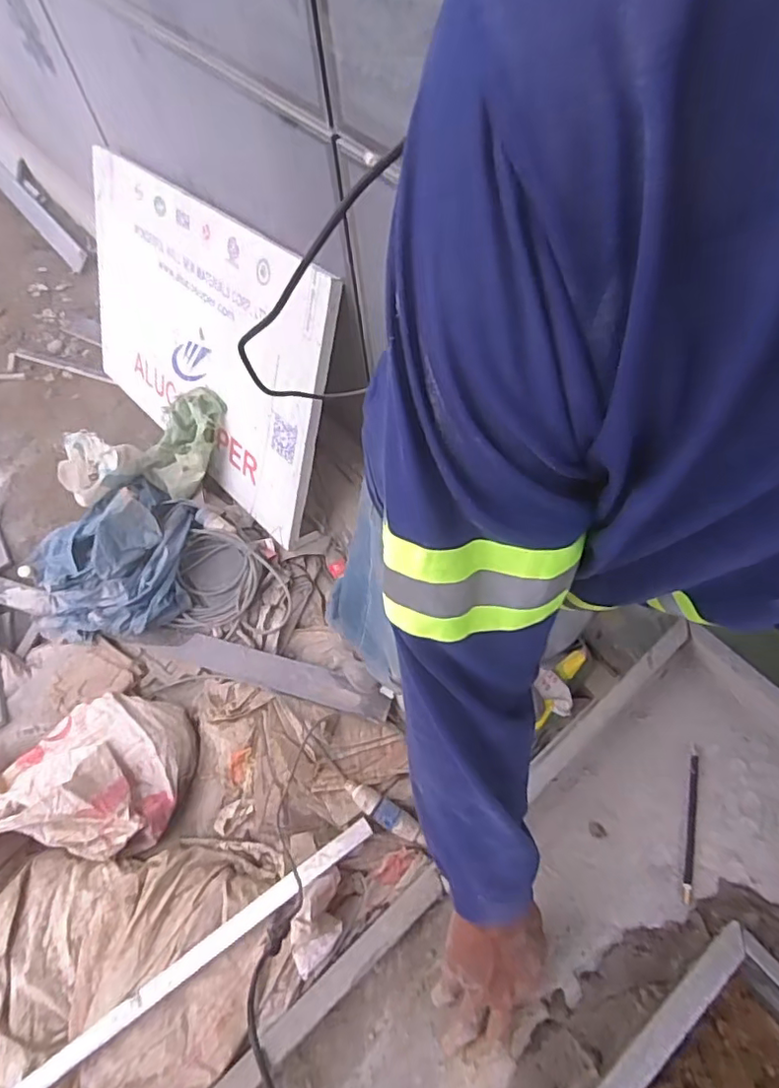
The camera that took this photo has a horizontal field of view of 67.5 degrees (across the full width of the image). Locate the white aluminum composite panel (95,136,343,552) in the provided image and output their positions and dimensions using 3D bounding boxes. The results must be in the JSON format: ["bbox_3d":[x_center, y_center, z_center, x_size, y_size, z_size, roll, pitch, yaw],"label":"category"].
[{"bbox_3d":[-0.596,-0.606,1.688,0.040,0.732,1.189,-23,52,-41],"label":"white aluminum composite panel"}]

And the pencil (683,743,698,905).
[{"bbox_3d":[0.310,0.284,0.597,0.011,0.008,0.149,12,63,12],"label":"pencil"}]

